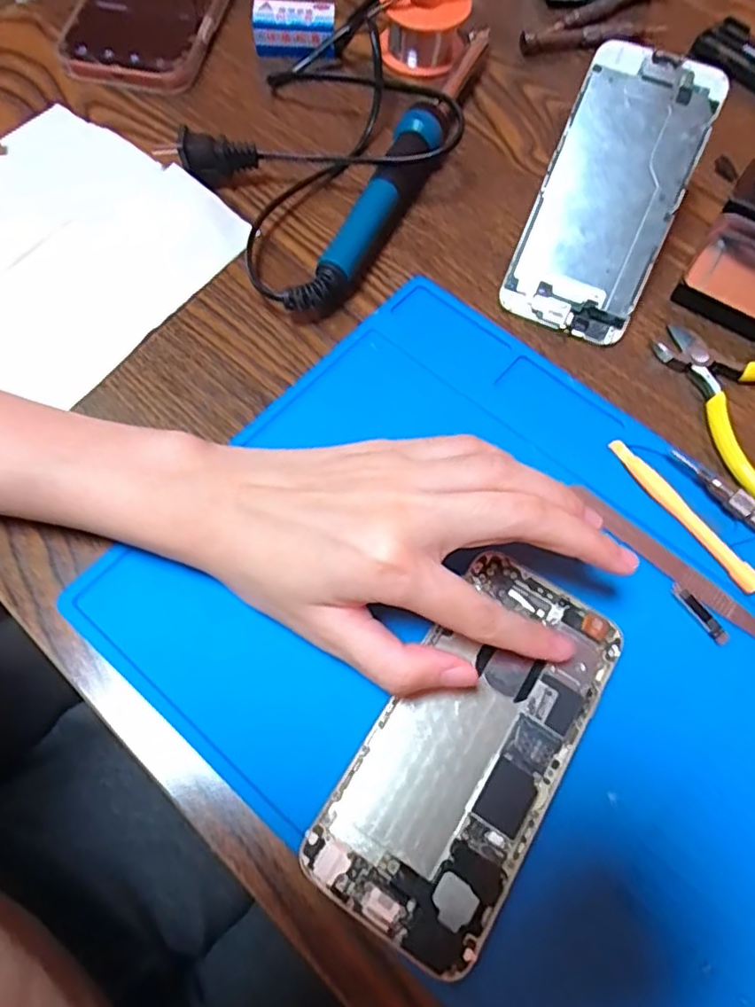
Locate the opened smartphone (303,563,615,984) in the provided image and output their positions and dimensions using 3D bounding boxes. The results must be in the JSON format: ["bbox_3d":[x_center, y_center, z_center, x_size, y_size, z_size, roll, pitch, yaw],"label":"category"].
[{"bbox_3d":[0.035,0.087,0.227,0.068,0.005,0.135,37,69,12],"label":"opened smartphone"}]

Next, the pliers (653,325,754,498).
[{"bbox_3d":[0.177,-0.048,0.292,0.095,0.013,0.103,-40,74,-17],"label":"pliers"}]

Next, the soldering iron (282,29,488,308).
[{"bbox_3d":[0.014,-0.186,0.338,0.023,0.024,0.230,23,68,7],"label":"soldering iron"}]

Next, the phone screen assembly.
[{"bbox_3d":[0.113,-0.151,0.304,0.063,0.007,0.136,23,97,7],"label":"phone screen assembly"}]

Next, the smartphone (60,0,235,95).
[{"bbox_3d":[-0.138,-0.329,0.394,0.080,0.013,0.174,11,67,2],"label":"smartphone"}]

